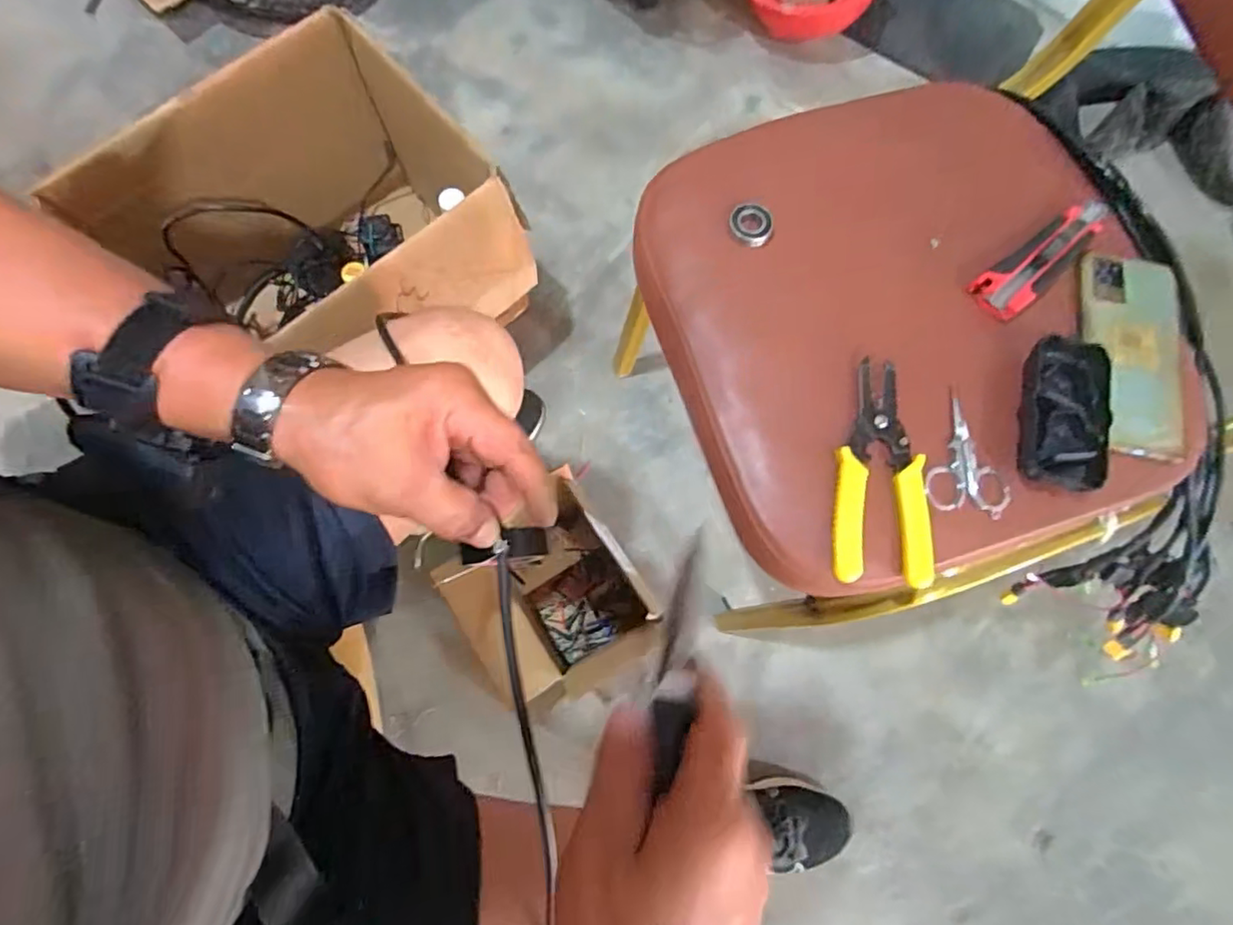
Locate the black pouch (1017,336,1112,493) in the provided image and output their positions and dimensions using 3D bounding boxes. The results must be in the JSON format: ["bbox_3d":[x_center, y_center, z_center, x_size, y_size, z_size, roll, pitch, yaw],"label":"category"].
[{"bbox_3d":[0.316,-0.036,0.426,0.051,0.018,0.108,14,76,3],"label":"black pouch"}]

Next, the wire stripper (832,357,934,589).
[{"bbox_3d":[0.182,0.006,0.419,0.066,0.009,0.152,4,76,0],"label":"wire stripper"}]

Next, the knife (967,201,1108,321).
[{"bbox_3d":[0.337,-0.162,0.468,0.140,0.013,0.039,-36,79,-9],"label":"knife"}]

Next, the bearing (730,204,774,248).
[{"bbox_3d":[0.104,-0.184,0.466,0.034,0.011,0.028,19,76,4],"label":"bearing"}]

